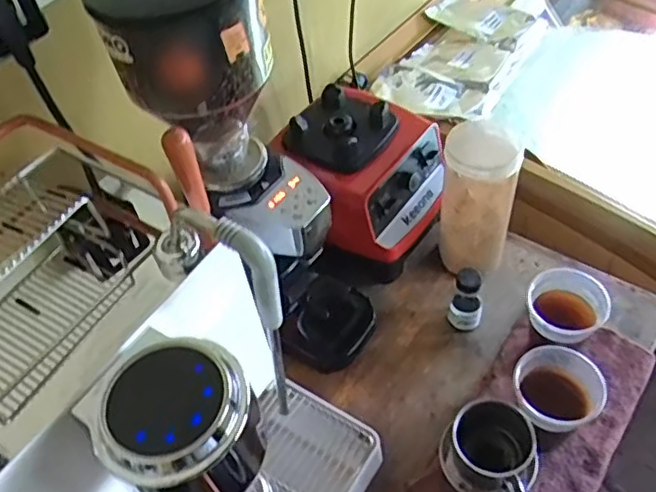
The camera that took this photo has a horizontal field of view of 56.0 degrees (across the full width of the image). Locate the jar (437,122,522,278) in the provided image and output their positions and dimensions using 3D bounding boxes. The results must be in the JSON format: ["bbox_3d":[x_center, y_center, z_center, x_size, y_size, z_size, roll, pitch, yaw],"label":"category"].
[{"bbox_3d":[0.190,-0.056,0.787,0.085,0.206,0.097,9,52,14],"label":"jar"}]

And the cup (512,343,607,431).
[{"bbox_3d":[0.234,0.173,0.664,0.087,0.119,0.082,-3,50,4],"label":"cup"}]

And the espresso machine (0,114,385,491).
[{"bbox_3d":[-0.202,0.134,0.563,0.418,0.346,0.321,27,58,26],"label":"espresso machine"}]

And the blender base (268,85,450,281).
[{"bbox_3d":[0.054,-0.098,0.831,0.186,0.158,0.174,33,60,29],"label":"blender base"}]

